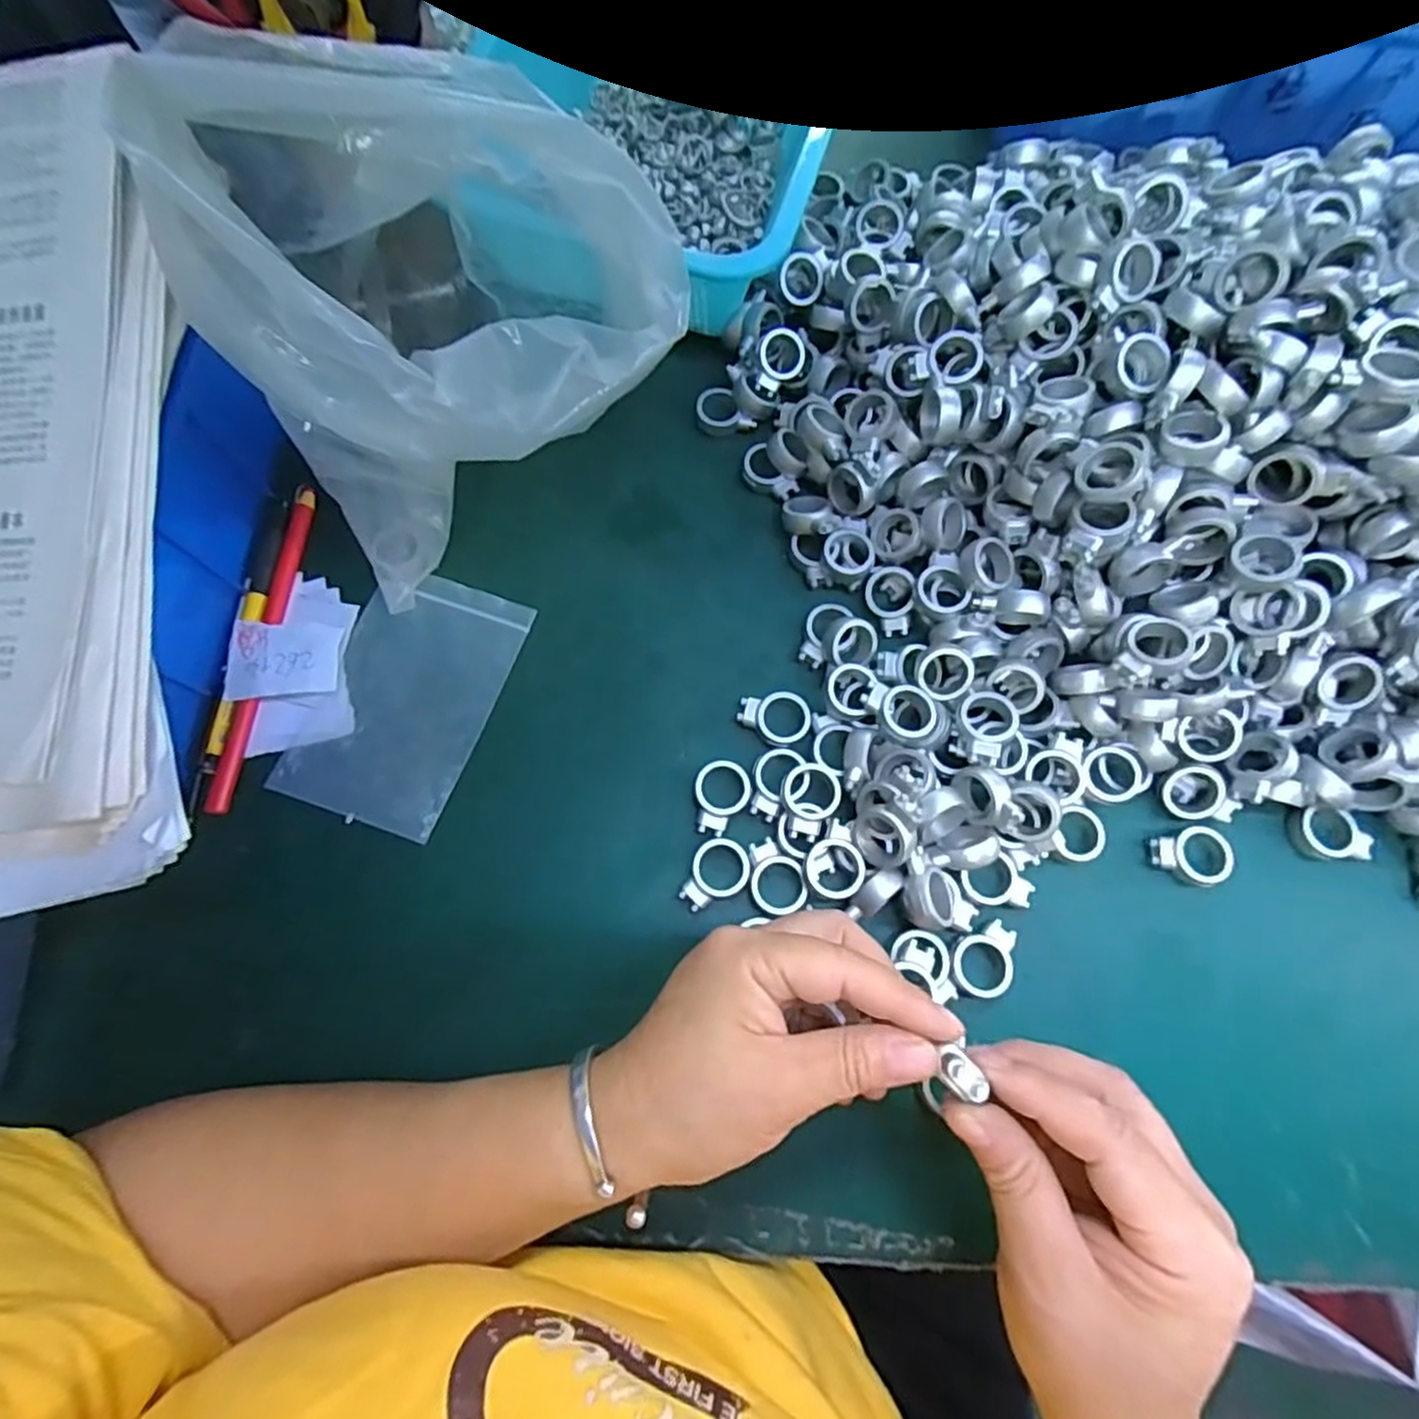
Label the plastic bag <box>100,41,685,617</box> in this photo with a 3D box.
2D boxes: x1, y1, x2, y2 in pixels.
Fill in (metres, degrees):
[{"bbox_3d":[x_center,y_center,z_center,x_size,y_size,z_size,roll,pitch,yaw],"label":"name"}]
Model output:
[{"bbox_3d":[-0.096,-0.163,0.295,0.166,0.185,0.162,-3,73,-1],"label":"plastic bag"}]

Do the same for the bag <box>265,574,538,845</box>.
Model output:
[{"bbox_3d":[-0.143,-0.006,0.340,0.076,0.008,0.122,20,73,3],"label":"bag"}]

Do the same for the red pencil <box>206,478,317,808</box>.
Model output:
[{"bbox_3d":[-0.215,-0.032,0.342,0.009,0.010,0.164,5,73,1],"label":"red pencil"}]

